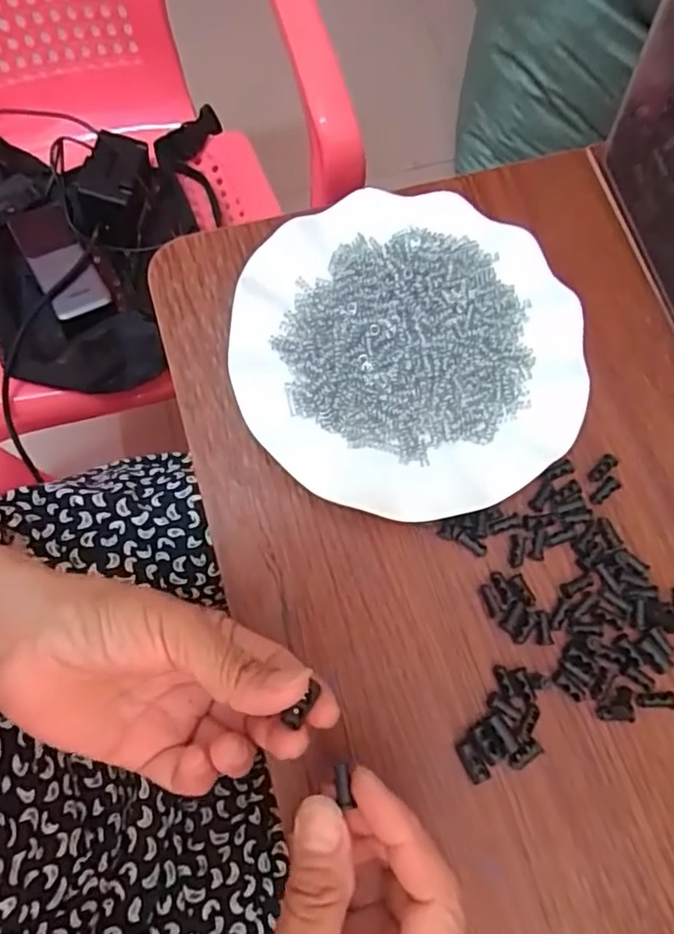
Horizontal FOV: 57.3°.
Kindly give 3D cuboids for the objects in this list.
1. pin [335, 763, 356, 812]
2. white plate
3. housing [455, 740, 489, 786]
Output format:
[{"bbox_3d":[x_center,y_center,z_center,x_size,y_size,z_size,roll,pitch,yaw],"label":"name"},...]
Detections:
[{"bbox_3d":[0.002,0.114,0.219,0.005,0.004,0.016,-11,77,-1],"label":"pin"},{"bbox_3d":[0.039,-0.064,0.334,0.181,0.020,0.180,0,74,-1],"label":"white plate"},{"bbox_3d":[0.064,0.139,0.290,0.009,0.004,0.019,-29,77,-9],"label":"housing"}]

